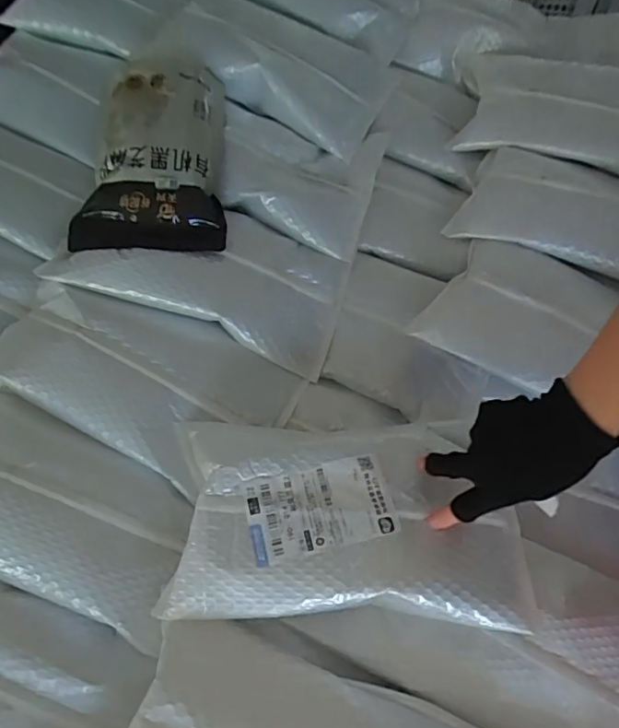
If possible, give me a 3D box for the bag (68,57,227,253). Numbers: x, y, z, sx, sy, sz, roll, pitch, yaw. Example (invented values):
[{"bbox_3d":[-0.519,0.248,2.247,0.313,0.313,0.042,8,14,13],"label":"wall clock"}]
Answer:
[{"bbox_3d":[-0.177,-0.242,0.616,0.163,0.073,0.252,1,66,3],"label":"bag"}]

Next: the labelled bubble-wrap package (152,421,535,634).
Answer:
[{"bbox_3d":[0.038,0.140,0.487,0.315,0.065,0.171,1,67,3],"label":"labelled bubble-wrap package"}]

